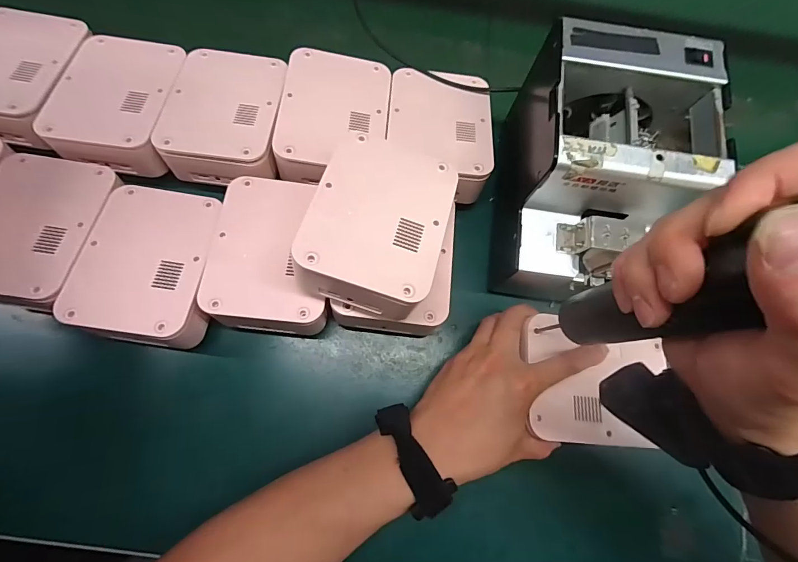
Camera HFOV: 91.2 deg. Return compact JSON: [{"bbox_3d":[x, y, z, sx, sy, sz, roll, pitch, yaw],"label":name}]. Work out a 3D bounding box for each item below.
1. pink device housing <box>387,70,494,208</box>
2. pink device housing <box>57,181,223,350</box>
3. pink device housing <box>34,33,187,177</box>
[{"bbox_3d":[0.038,-0.143,0.389,0.098,0.057,0.129,5,73,-2],"label":"pink device housing"},{"bbox_3d":[-0.204,-0.012,0.330,0.106,0.046,0.128,8,72,0],"label":"pink device housing"},{"bbox_3d":[-0.259,-0.166,0.363,0.102,0.047,0.141,5,73,-2],"label":"pink device housing"}]

